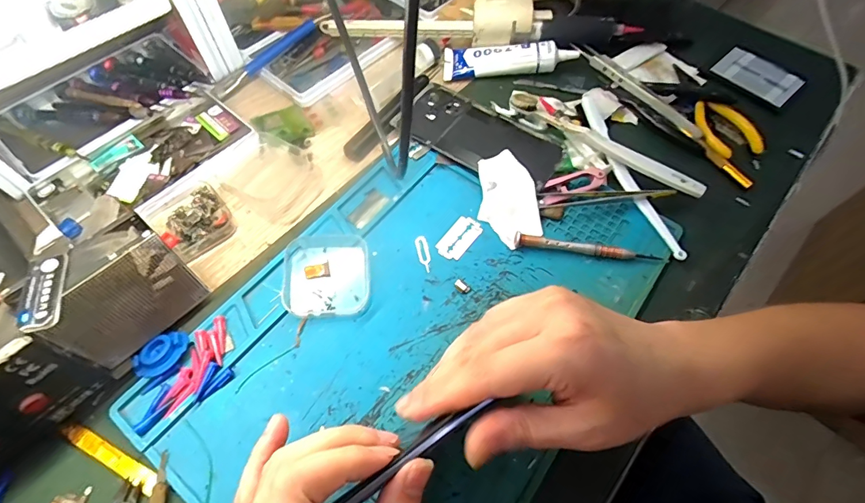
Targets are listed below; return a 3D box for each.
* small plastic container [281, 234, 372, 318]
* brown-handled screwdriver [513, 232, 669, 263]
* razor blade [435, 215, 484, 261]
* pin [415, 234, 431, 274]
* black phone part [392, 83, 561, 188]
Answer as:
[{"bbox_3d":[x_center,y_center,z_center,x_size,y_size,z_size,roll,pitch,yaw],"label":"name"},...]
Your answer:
[{"bbox_3d":[-0.080,0.015,0.336,0.064,0.017,0.068,0,60,-1],"label":"small plastic container"},{"bbox_3d":[0.125,-0.003,0.350,0.118,0.010,0.010,8,61,3],"label":"brown-handled screwdriver"},{"bbox_3d":[0.022,-0.011,0.361,0.023,0.004,0.042,32,66,22],"label":"razor blade"},{"bbox_3d":[-0.007,0.002,0.354,0.010,0.004,0.033,-15,64,1],"label":"pin"},{"bbox_3d":[0.042,-0.108,0.407,0.154,0.015,0.072,32,65,16],"label":"black phone part"}]

